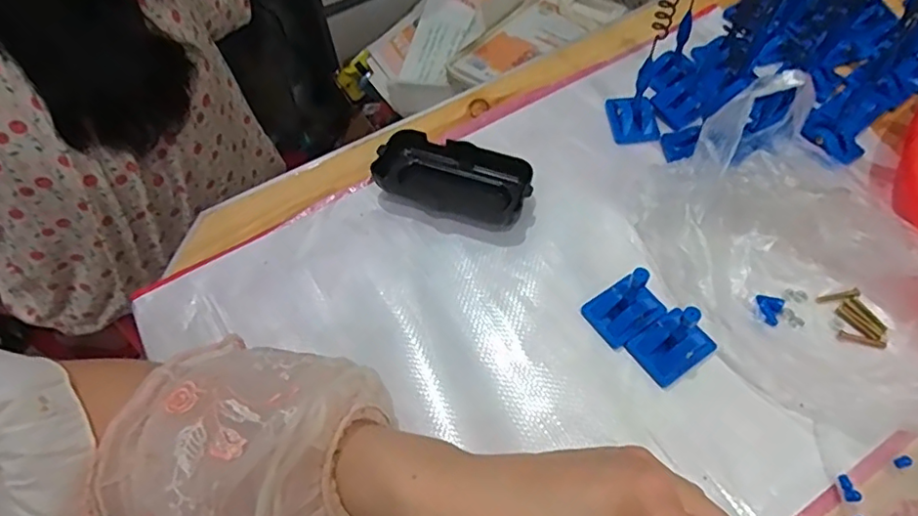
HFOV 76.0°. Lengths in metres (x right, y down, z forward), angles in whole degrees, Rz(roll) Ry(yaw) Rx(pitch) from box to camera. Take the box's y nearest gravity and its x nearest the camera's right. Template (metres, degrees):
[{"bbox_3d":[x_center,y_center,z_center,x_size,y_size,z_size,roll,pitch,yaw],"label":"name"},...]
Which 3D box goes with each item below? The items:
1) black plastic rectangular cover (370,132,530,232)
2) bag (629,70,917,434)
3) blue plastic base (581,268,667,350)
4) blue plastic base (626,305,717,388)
[{"bbox_3d":[-0.003,-0.057,0.421,0.108,0.025,0.046,18,60,14],"label":"black plastic rectangular cover"},{"bbox_3d":[0.206,-0.005,0.339,0.129,0.085,0.200,-26,60,-13],"label":"bag"},{"bbox_3d":[0.103,0.025,0.356,0.040,0.045,0.034,-33,62,-17],"label":"blue plastic base"},{"bbox_3d":[0.128,0.045,0.343,0.042,0.044,0.033,-31,61,-15],"label":"blue plastic base"}]

